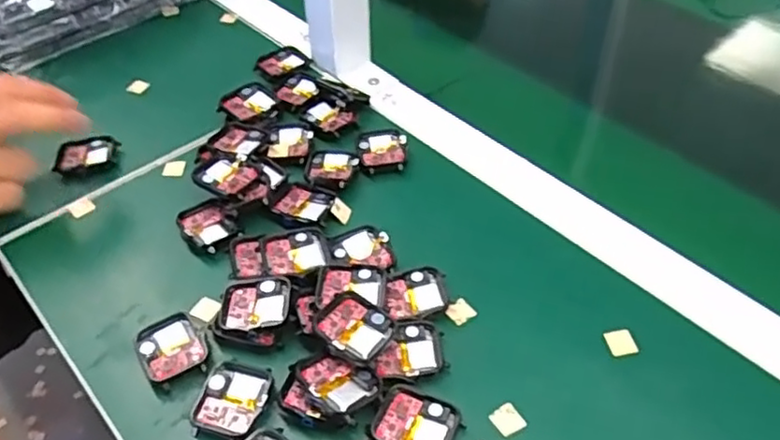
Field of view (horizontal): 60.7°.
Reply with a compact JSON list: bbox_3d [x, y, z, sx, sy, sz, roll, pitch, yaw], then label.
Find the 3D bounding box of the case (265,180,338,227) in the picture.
[{"bbox_3d":[-0.063,-0.013,0.480,0.043,0.010,0.037,16,50,17],"label":"case"}]

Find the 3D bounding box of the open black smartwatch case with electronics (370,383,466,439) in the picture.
[{"bbox_3d":[0.015,0.111,0.361,0.044,0.010,0.037,18,50,18],"label":"open black smartwatch case with electronics"}]

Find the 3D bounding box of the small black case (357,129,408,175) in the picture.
[{"bbox_3d":[-0.005,-0.055,0.523,0.037,0.008,0.047,-5,47,-3],"label":"small black case"}]

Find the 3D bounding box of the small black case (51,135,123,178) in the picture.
[{"bbox_3d":[-0.238,-0.050,0.525,0.050,0.011,0.035,-25,51,-20],"label":"small black case"}]

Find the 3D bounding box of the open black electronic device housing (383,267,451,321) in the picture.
[{"bbox_3d":[0.016,0.049,0.422,0.039,0.011,0.040,-3,47,-1],"label":"open black electronic device housing"}]

